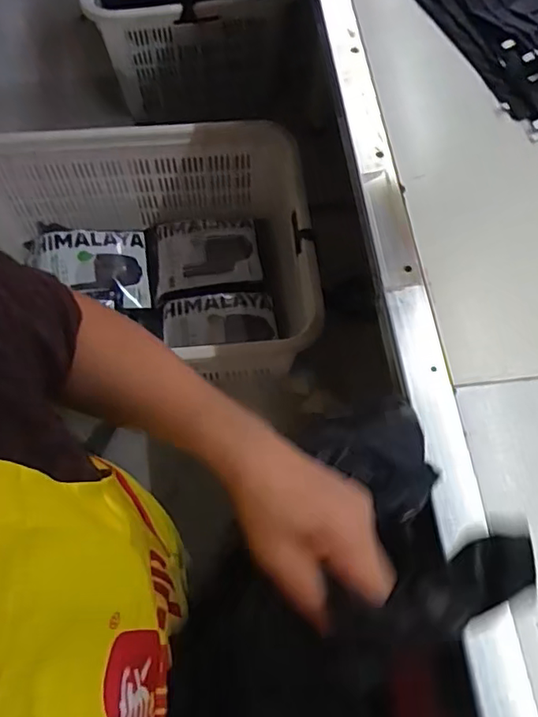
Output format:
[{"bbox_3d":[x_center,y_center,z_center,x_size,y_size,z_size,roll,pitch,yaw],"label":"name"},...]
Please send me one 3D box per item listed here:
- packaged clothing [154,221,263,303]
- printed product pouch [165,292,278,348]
[{"bbox_3d":[-0.158,-0.260,1.429,0.261,0.082,0.197,-8,63,4],"label":"packaged clothing"},{"bbox_3d":[-0.114,-0.090,1.375,0.256,0.048,0.131,-7,67,-5],"label":"printed product pouch"}]

